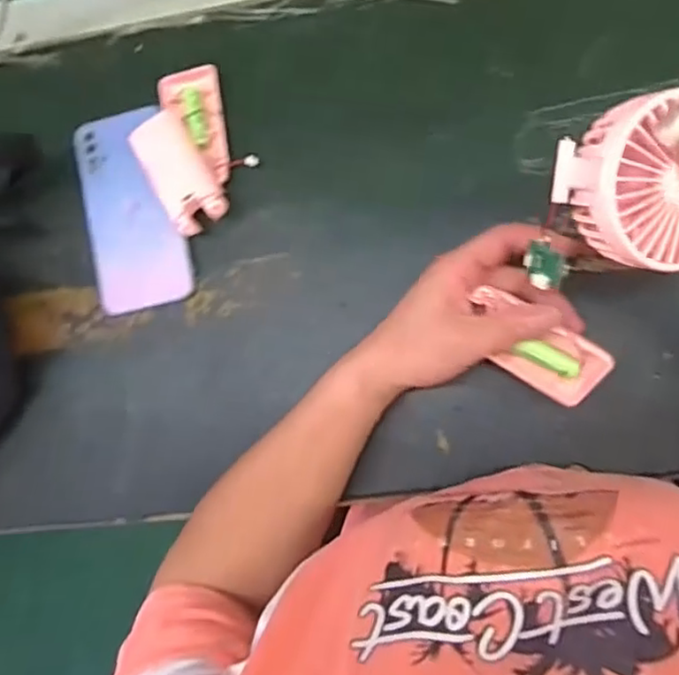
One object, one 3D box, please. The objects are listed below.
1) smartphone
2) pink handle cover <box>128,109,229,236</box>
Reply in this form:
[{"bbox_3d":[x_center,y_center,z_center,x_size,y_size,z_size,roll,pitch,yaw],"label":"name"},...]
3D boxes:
[{"bbox_3d":[-0.165,-0.103,0.507,0.074,0.011,0.155,-12,85,8],"label":"smartphone"},{"bbox_3d":[-0.122,-0.125,0.489,0.045,0.023,0.092,-33,83,6],"label":"pink handle cover"}]

